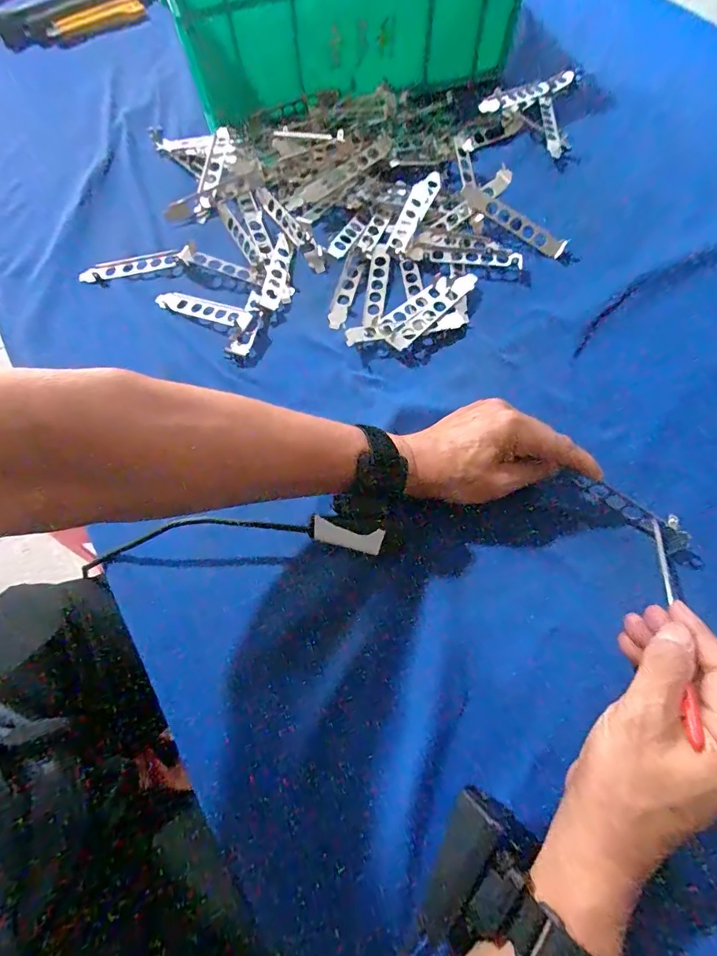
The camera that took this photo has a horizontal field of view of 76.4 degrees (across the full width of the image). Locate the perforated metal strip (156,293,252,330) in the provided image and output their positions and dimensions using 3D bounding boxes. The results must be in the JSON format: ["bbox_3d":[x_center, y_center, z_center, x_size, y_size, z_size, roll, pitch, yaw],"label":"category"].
[{"bbox_3d":[-0.157,-0.172,0.460,0.112,0.018,0.017,23,69,11],"label":"perforated metal strip"}]

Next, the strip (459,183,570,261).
[{"bbox_3d":[0.165,-0.274,0.484,0.123,0.010,0.024,33,71,1],"label":"strip"}]

